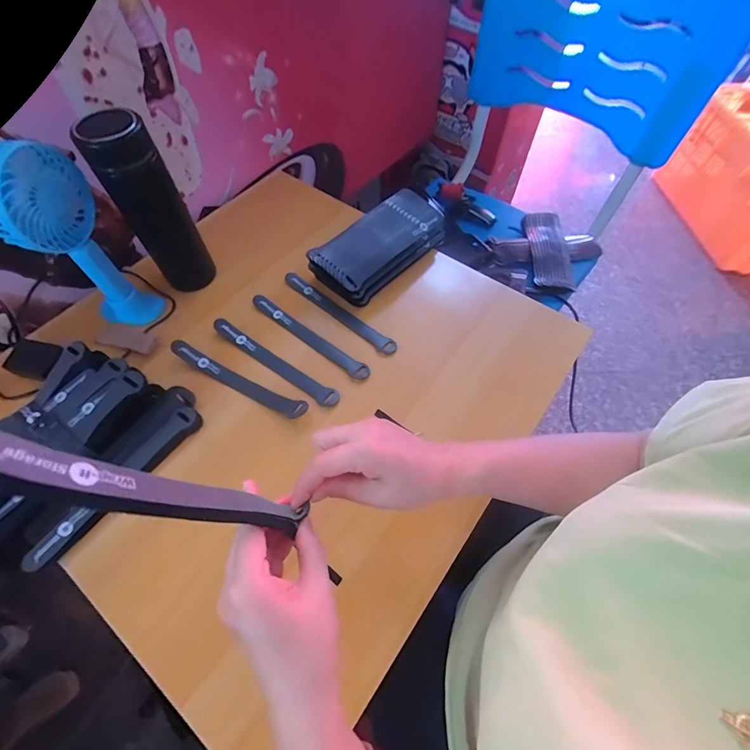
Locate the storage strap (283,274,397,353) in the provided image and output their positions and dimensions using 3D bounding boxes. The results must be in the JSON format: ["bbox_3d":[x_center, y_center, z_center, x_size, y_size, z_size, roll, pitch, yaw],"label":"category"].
[{"bbox_3d":[-0.050,-0.088,0.522,0.197,0.010,0.023,39,67,19],"label":"storage strap"}]

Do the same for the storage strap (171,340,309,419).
[{"bbox_3d":[-0.166,0.006,0.459,0.189,0.019,0.021,25,63,13],"label":"storage strap"}]

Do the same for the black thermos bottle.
[{"bbox_3d":[-0.273,-0.203,0.478,0.073,0.199,0.067,-28,65,-15],"label":"black thermos bottle"}]

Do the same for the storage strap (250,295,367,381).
[{"bbox_3d":[-0.089,-0.053,0.499,0.196,0.009,0.022,35,66,17],"label":"storage strap"}]

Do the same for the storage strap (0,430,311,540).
[{"bbox_3d":[-0.109,0.071,0.219,0.013,0.192,0.025,-17,57,26],"label":"storage strap"}]

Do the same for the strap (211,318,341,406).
[{"bbox_3d":[-0.128,-0.018,0.479,0.195,0.008,0.022,32,65,16],"label":"strap"}]

